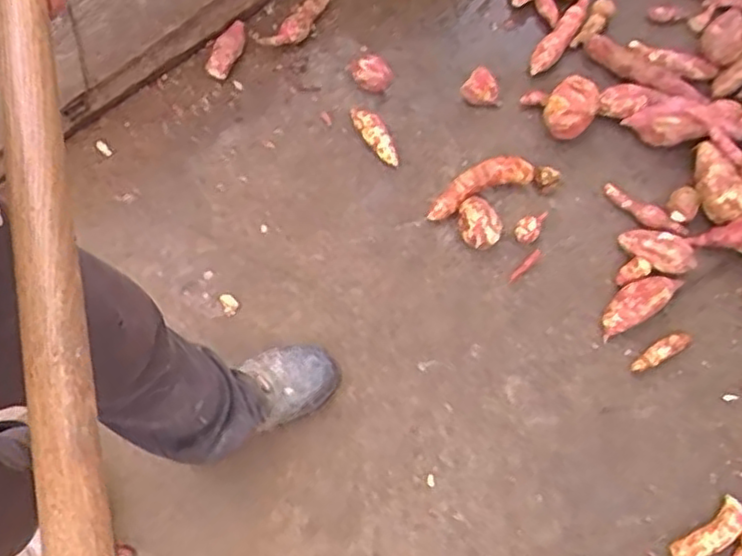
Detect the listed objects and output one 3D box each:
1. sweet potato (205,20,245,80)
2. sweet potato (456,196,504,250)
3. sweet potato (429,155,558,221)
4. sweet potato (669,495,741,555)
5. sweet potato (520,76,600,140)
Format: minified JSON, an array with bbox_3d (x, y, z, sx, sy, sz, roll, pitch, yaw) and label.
[{"bbox_3d":[-0.267,-0.429,1.345,0.055,0.031,0.119,29,76,11],"label":"sweet potato"},{"bbox_3d":[0.181,-0.091,1.216,0.083,0.064,0.066,40,79,14],"label":"sweet potato"},{"bbox_3d":[0.204,-0.165,1.232,0.223,0.056,0.070,-16,74,-3],"label":"sweet potato"},{"bbox_3d":[0.531,0.398,1.113,0.140,0.059,0.052,-34,76,-7],"label":"sweet potato"},{"bbox_3d":[0.337,-0.306,1.212,0.088,0.084,0.123,-27,75,-6],"label":"sweet potato"}]

